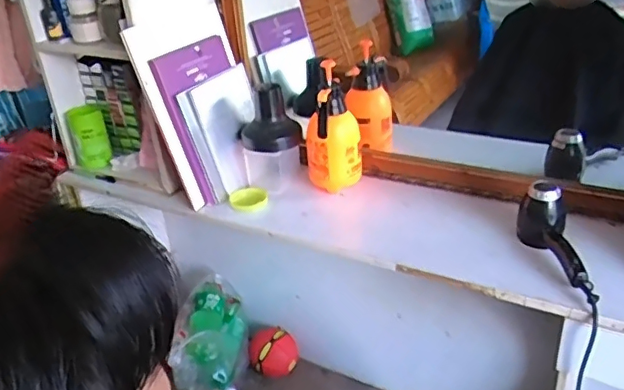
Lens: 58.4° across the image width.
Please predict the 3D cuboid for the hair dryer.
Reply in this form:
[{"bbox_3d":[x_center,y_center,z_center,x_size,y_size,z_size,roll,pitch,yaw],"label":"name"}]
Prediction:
[{"bbox_3d":[0.467,0.097,1.054,0.072,0.116,0.263,-6,46,-3],"label":"hair dryer"}]

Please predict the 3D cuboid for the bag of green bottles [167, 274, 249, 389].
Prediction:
[{"bbox_3d":[-0.317,0.455,1.815,0.203,0.258,0.344,-1,28,6],"label":"bag of green bottles"}]

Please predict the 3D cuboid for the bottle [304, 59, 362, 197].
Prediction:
[{"bbox_3d":[0.053,-0.149,1.339,0.113,0.292,0.105,-20,32,-28],"label":"bottle"}]

